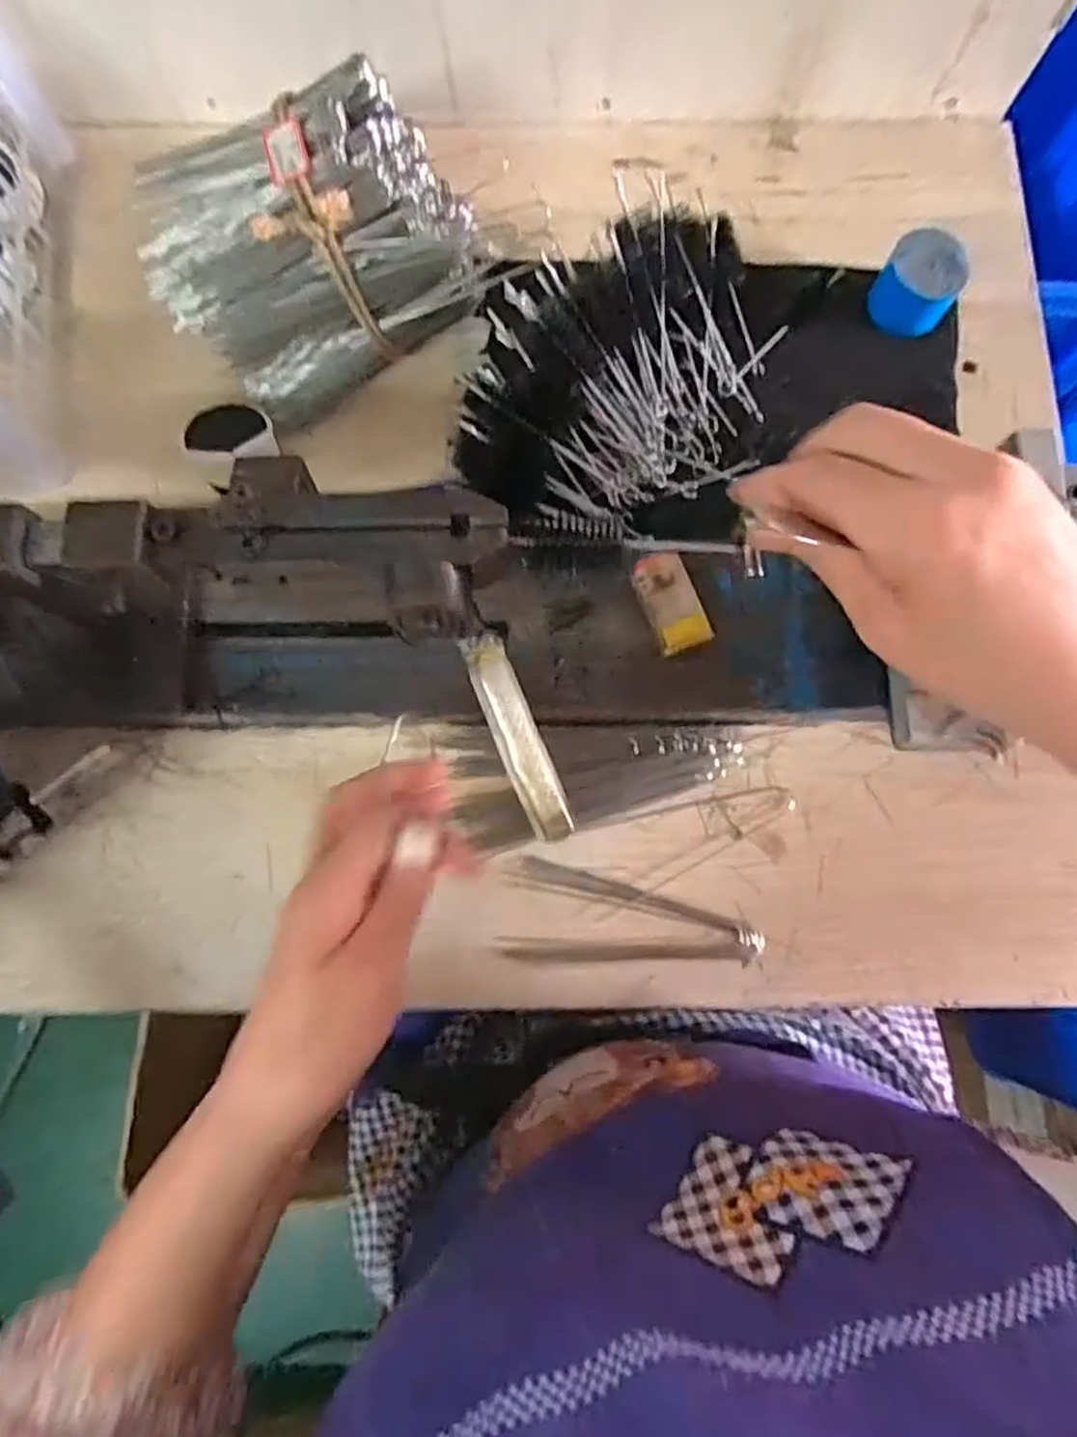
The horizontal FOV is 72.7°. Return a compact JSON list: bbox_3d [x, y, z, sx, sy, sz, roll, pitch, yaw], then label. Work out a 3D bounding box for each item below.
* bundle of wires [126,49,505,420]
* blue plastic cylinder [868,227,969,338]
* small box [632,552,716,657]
[{"bbox_3d":[-0.131,-0.283,0.441,0.196,0.096,0.144,-24,79,-4],"label":"bundle of wires"},{"bbox_3d":[0.244,-0.278,0.475,0.048,0.046,0.049,0,78,1],"label":"blue plastic cylinder"},{"bbox_3d":[0.072,-0.064,0.395,0.028,0.007,0.054,-22,78,-4],"label":"small box"}]

